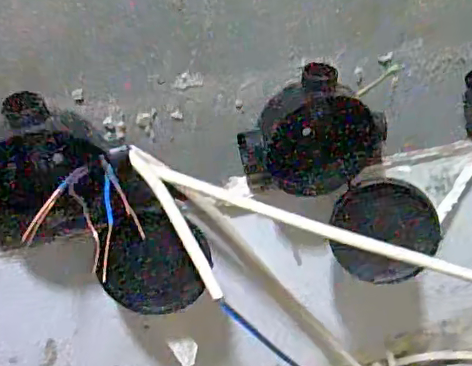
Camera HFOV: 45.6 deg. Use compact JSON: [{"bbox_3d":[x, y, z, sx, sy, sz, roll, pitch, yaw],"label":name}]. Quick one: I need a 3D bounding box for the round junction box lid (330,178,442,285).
[{"bbox_3d":[0.118,0.040,0.448,0.081,0.083,0.013,-1,5,6],"label":"round junction box lid"}]

